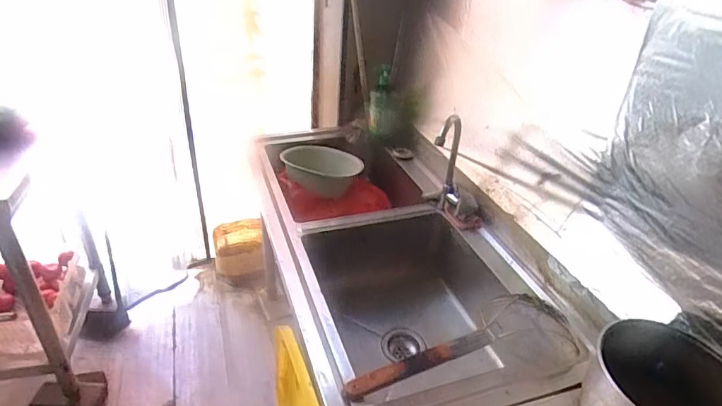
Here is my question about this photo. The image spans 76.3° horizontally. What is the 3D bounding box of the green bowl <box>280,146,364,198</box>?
[{"bbox_3d":[-0.131,-0.121,1.546,0.263,0.105,0.225,6,33,2],"label":"green bowl"}]

